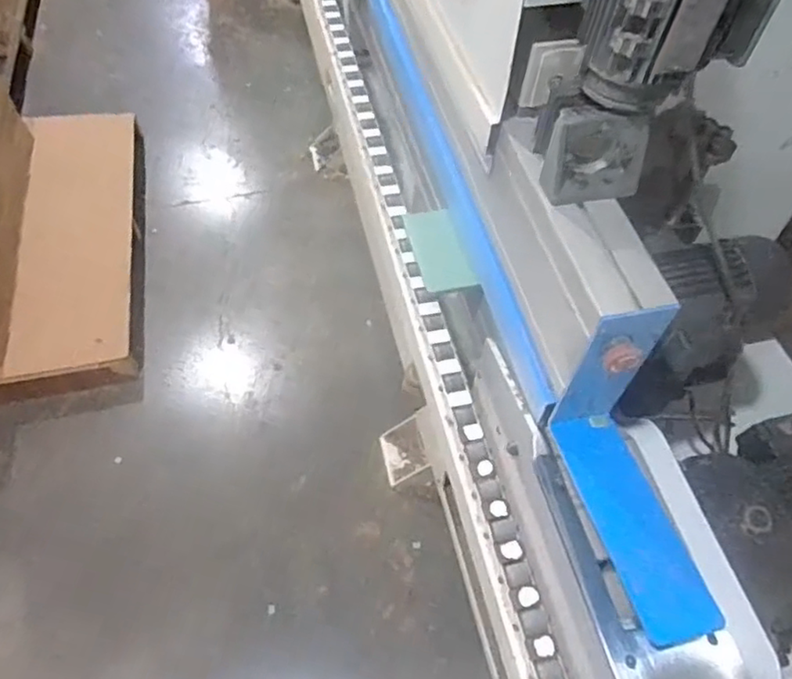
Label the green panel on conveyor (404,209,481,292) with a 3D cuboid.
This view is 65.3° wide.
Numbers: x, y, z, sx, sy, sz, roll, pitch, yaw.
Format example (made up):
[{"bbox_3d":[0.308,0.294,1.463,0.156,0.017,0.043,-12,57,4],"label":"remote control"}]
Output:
[{"bbox_3d":[0.064,-0.133,0.918,0.070,0.009,0.164,-23,56,8],"label":"green panel on conveyor"}]

